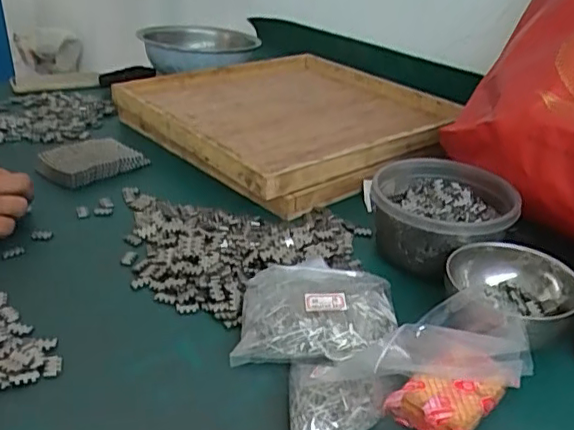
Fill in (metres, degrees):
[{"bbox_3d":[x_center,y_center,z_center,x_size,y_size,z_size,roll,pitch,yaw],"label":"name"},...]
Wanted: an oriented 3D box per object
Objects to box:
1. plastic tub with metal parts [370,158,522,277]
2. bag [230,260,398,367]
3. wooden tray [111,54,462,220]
[{"bbox_3d":[0.160,0.001,0.612,0.137,0.067,0.137,2,28,-1],"label":"plastic tub with metal parts"},{"bbox_3d":[0.024,0.081,0.503,0.126,0.038,0.112,4,28,2],"label":"bag"},{"bbox_3d":[0.009,-0.157,0.889,0.373,0.061,0.447,-18,34,-34],"label":"wooden tray"}]

